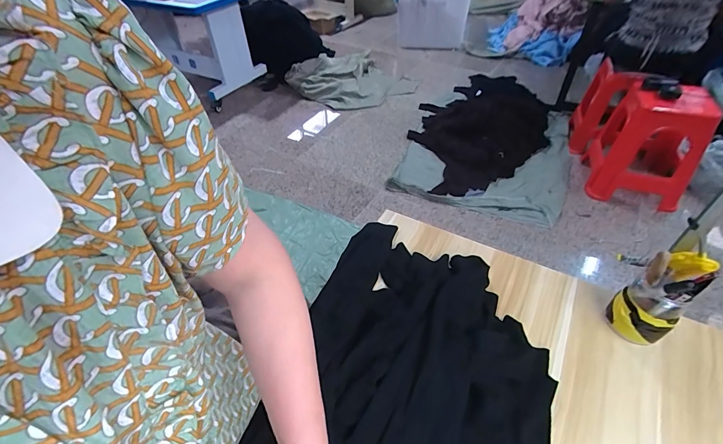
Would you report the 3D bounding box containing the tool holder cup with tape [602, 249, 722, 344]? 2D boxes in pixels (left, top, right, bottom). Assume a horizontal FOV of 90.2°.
[{"bbox_3d":[0.464,0.113,0.558,0.078,0.164,0.074,-1,44,1],"label":"tool holder cup with tape"}]

